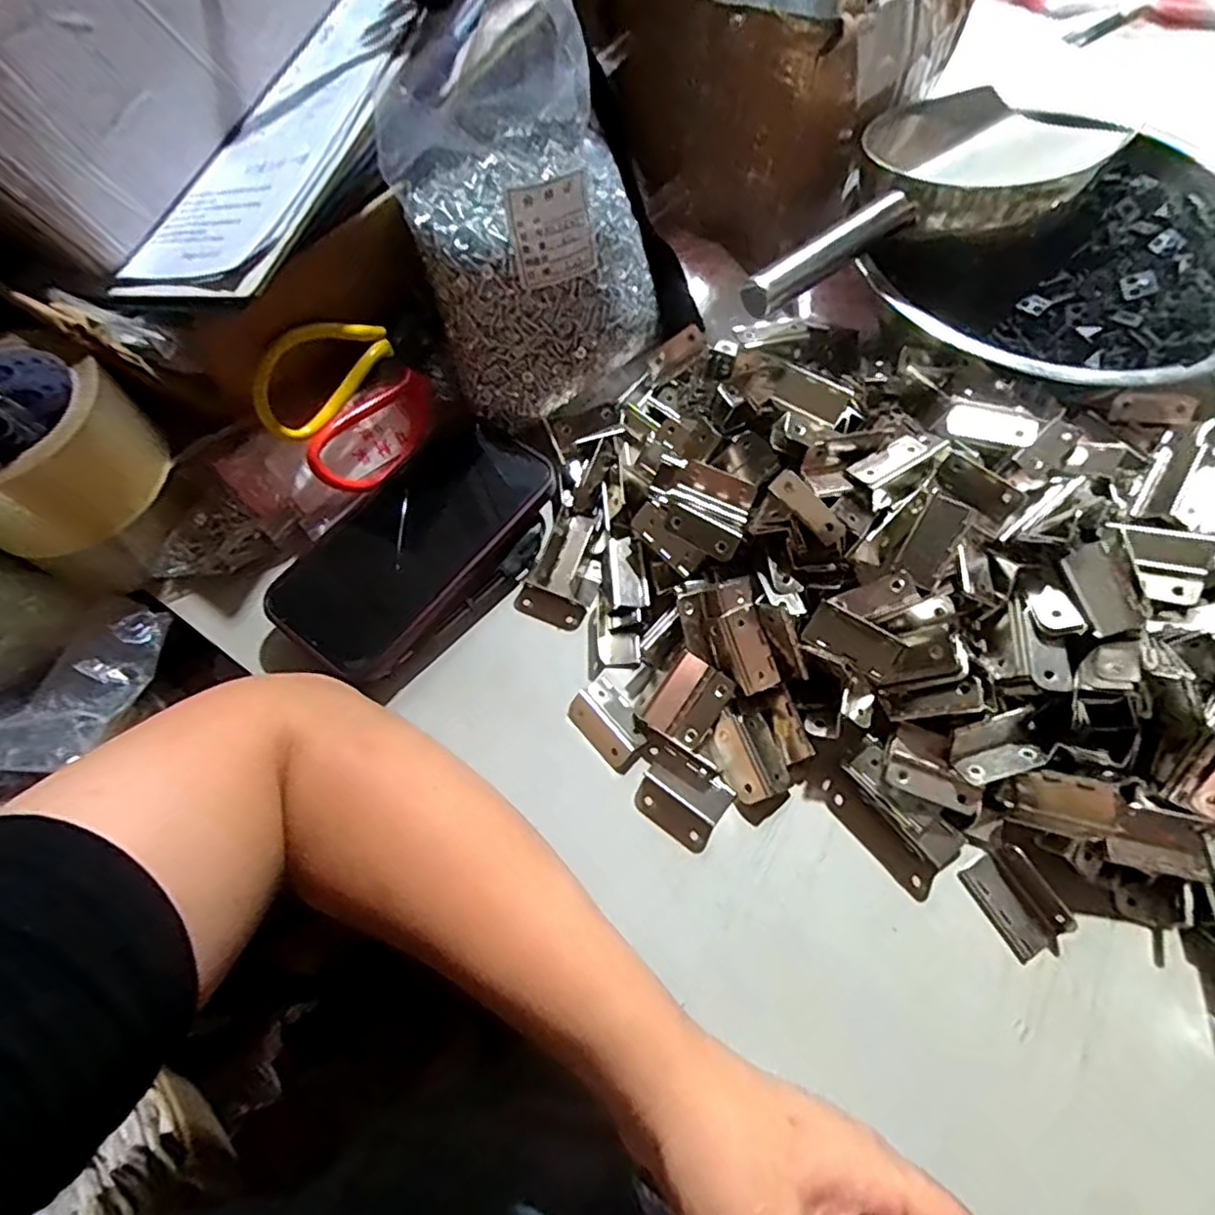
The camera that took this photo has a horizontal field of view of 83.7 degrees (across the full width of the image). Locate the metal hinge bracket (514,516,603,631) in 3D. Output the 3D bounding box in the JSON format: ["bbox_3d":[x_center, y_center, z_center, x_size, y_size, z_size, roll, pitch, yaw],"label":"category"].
[{"bbox_3d":[-0.021,-0.022,0.383,0.039,0.014,0.065,24,68,13],"label":"metal hinge bracket"}]

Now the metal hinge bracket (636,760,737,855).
[{"bbox_3d":[0.036,0.094,0.330,0.040,0.005,0.035,33,70,16],"label":"metal hinge bracket"}]

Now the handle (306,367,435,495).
[{"bbox_3d":[-0.133,-0.101,0.395,0.015,0.040,0.090,5,49,44],"label":"handle"}]

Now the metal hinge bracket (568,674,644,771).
[{"bbox_3d":[0.001,0.058,0.345,0.029,0.007,0.042,-38,69,-14],"label":"metal hinge bracket"}]

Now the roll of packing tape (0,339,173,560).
[{"bbox_3d":[-0.276,-0.079,0.331,0.089,0.064,0.074,-37,68,-15],"label":"roll of packing tape"}]

